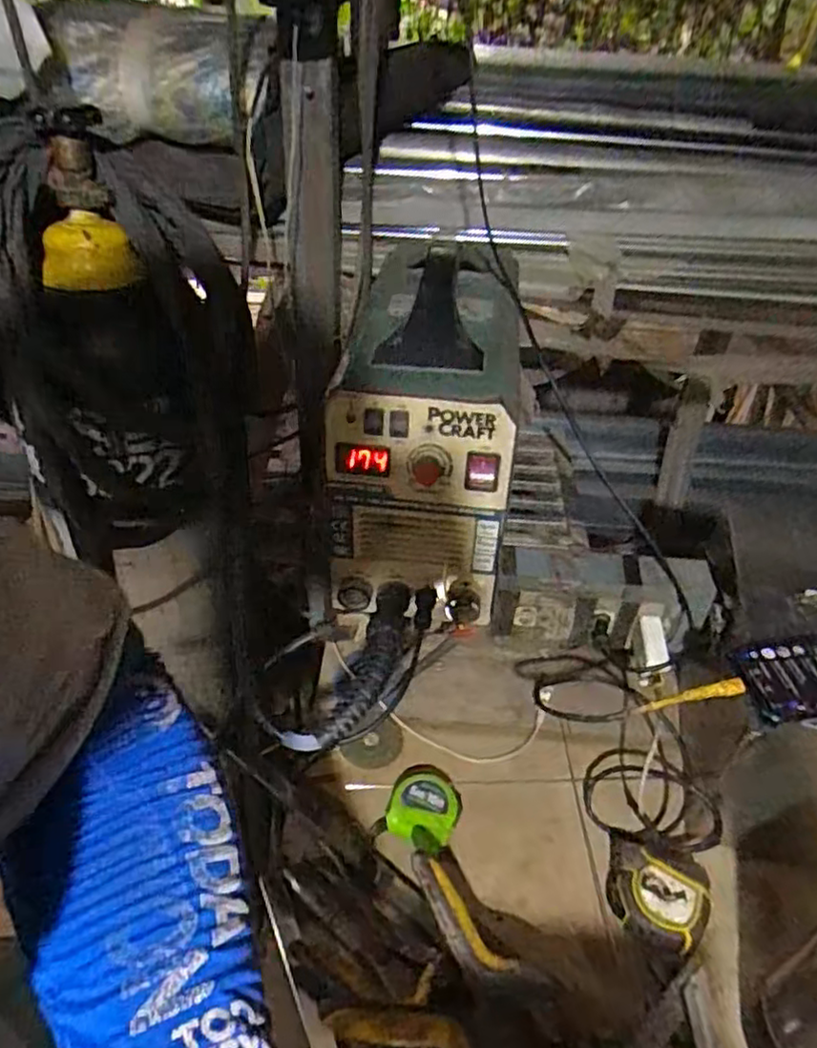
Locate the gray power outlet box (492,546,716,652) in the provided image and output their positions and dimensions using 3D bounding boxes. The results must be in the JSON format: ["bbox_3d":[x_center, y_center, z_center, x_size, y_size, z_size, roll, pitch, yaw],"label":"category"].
[{"bbox_3d":[0.207,0.083,0.742,0.223,0.088,0.073,6,39,1],"label":"gray power outlet box"}]

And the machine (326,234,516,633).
[{"bbox_3d":[0.028,-0.105,0.697,0.155,0.246,0.333,9,39,5],"label":"machine"}]

